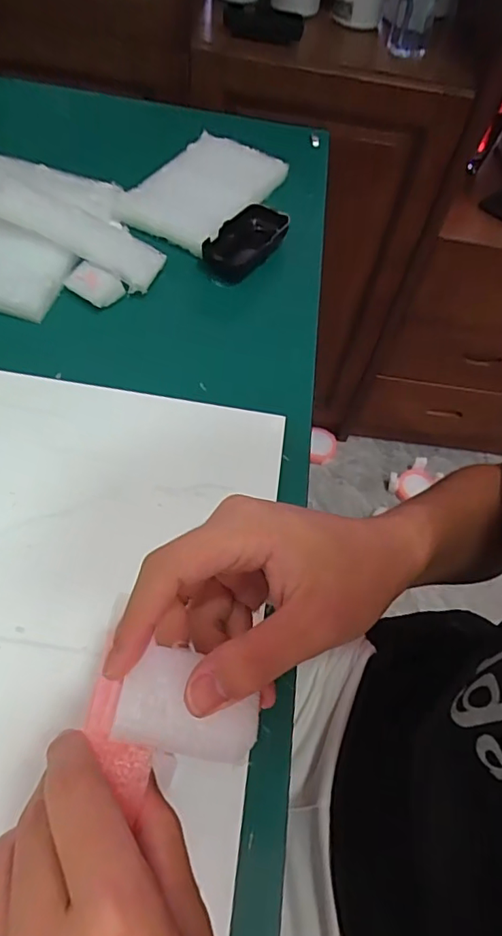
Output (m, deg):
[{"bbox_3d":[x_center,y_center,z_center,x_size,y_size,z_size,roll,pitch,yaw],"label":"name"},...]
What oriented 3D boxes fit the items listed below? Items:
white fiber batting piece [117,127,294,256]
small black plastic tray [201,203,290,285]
[{"bbox_3d":[-0.050,-0.328,0.627,0.112,0.019,0.205,26,57,10],"label":"white fiber batting piece"},{"bbox_3d":[-0.008,-0.245,0.585,0.048,0.033,0.114,36,59,16],"label":"small black plastic tray"}]

